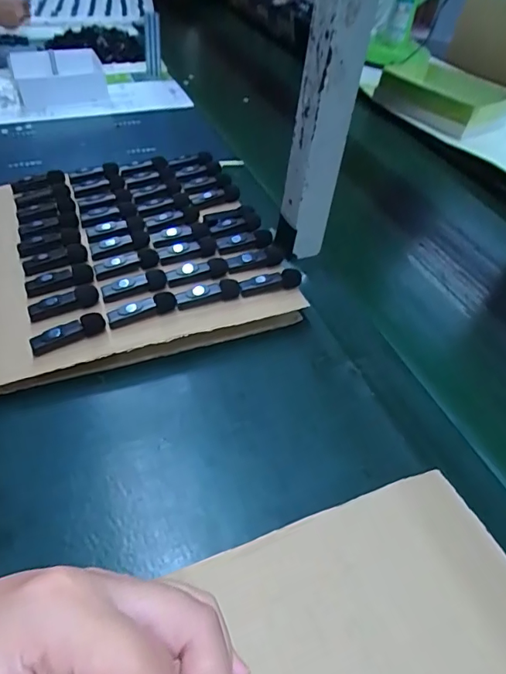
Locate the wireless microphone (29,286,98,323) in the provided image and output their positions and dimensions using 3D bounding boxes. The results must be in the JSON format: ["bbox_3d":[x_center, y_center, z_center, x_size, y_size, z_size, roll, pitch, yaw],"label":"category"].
[{"bbox_3d":[-0.181,-0.033,0.455,0.063,0.015,0.022,-12,48,-20],"label":"wireless microphone"}]

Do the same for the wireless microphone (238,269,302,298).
[{"bbox_3d":[0.017,-0.055,0.480,0.060,0.015,0.018,-12,48,-20],"label":"wireless microphone"}]

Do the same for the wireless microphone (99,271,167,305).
[{"bbox_3d":[-0.118,-0.051,0.474,0.064,0.014,0.026,-12,48,-20],"label":"wireless microphone"}]

